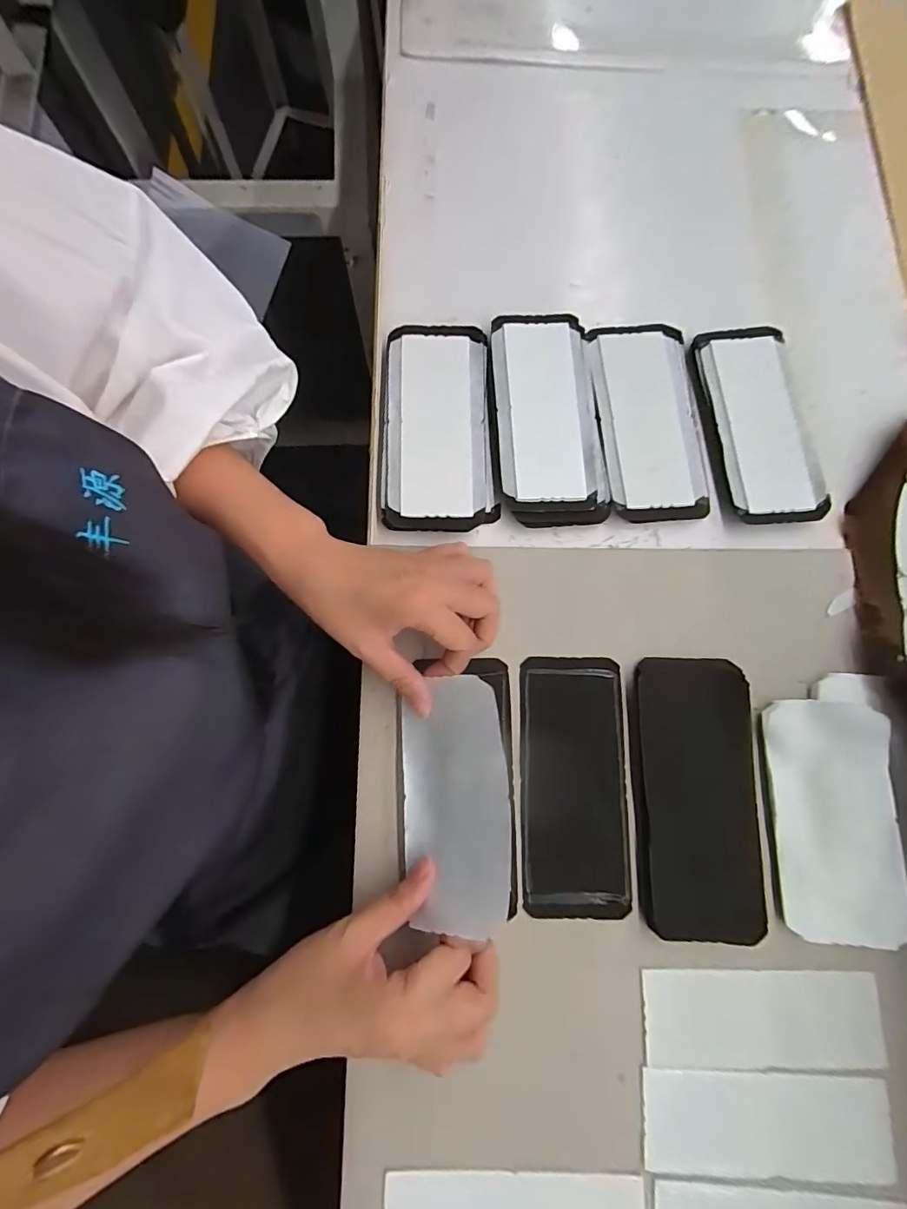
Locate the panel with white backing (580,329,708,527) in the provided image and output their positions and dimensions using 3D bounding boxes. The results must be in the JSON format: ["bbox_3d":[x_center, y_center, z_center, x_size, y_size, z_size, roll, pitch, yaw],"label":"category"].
[{"bbox_3d":[0.151,-0.142,0.386,0.081,0.020,0.160,-3,77,0],"label":"panel with white backing"}]

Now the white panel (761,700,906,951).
[{"bbox_3d":[0.245,0.137,0.316,0.067,0.007,0.144,-4,79,19],"label":"white panel"}]

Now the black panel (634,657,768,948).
[{"bbox_3d":[0.160,0.123,0.324,0.072,0.014,0.173,2,77,2],"label":"black panel"}]

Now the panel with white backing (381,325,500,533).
[{"bbox_3d":[-0.012,-0.135,0.373,0.081,0.017,0.164,-1,77,1],"label":"panel with white backing"}]

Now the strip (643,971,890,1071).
[{"bbox_3d":[0.190,0.256,0.303,0.143,0.004,0.051,0,77,1],"label":"strip"}]

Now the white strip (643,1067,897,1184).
[{"bbox_3d":[0.185,0.307,0.290,0.142,0.004,0.052,2,77,2],"label":"white strip"}]

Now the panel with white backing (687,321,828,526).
[{"bbox_3d":[0.235,-0.141,0.383,0.068,0.019,0.160,-8,77,-1],"label":"panel with white backing"}]

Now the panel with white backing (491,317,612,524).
[{"bbox_3d":[0.069,-0.145,0.373,0.074,0.014,0.170,-5,77,0],"label":"panel with white backing"}]

